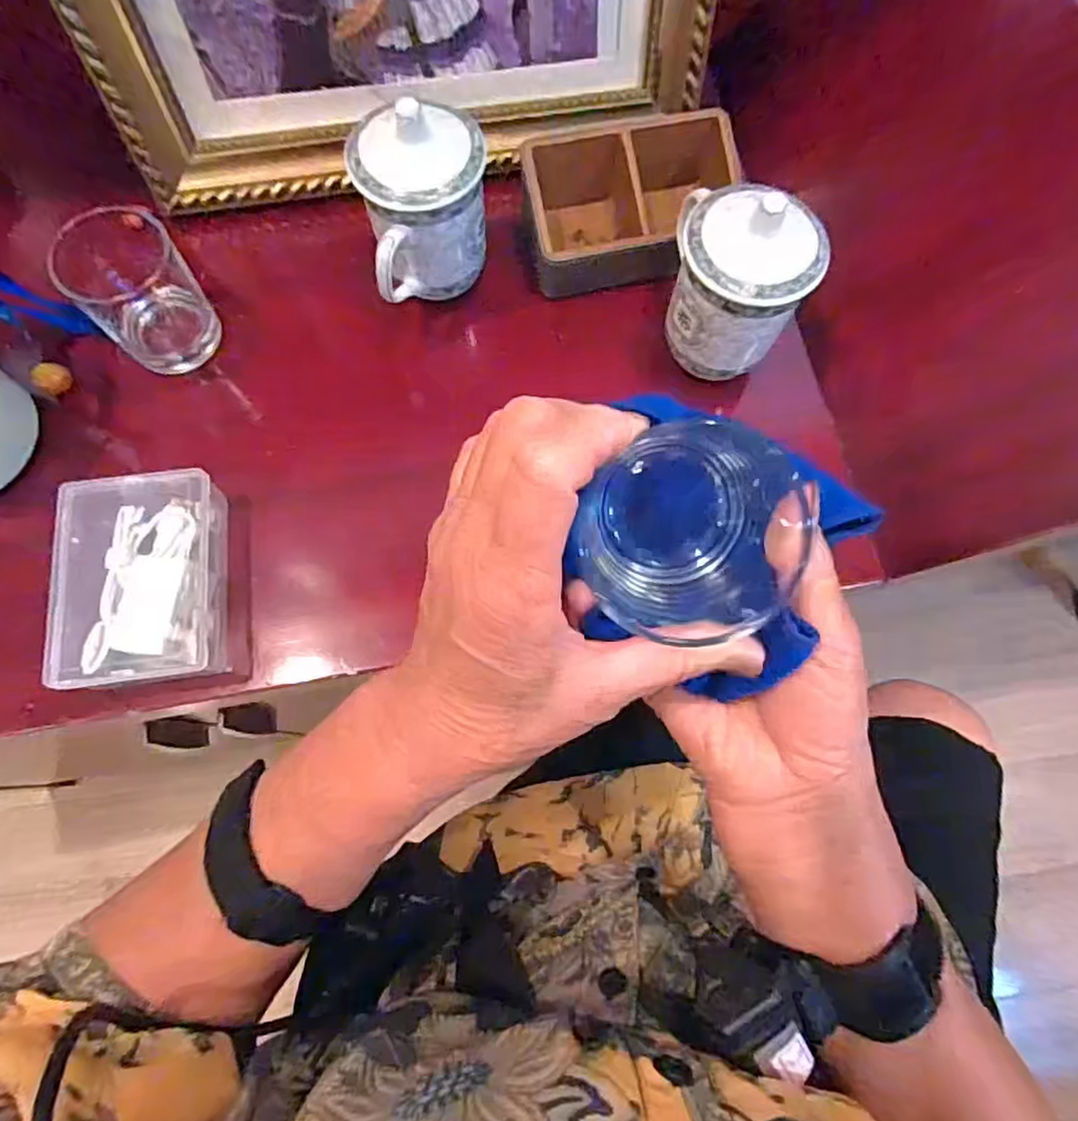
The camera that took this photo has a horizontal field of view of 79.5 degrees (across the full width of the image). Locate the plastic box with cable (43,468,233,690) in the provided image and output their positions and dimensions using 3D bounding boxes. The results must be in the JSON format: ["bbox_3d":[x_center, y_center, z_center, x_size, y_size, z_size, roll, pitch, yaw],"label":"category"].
[{"bbox_3d":[-0.252,0.010,0.414,0.089,0.042,0.138,-5,73,-3],"label":"plastic box with cable"}]

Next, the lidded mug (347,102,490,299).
[{"bbox_3d":[-0.074,-0.231,0.429,0.086,0.112,0.080,-19,74,-7],"label":"lidded mug"}]

